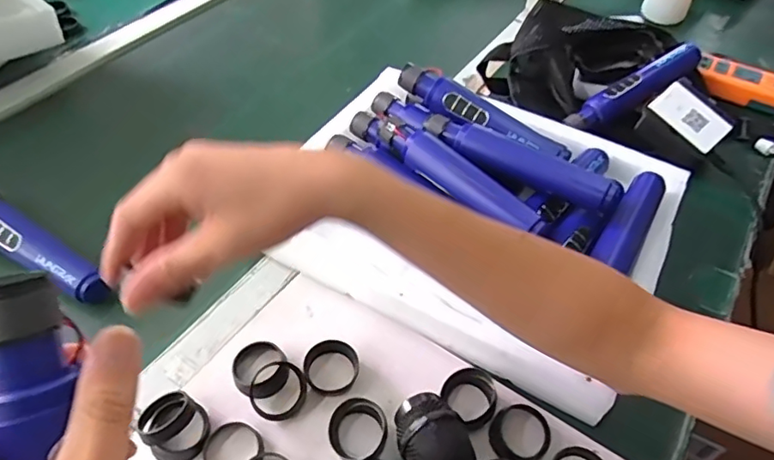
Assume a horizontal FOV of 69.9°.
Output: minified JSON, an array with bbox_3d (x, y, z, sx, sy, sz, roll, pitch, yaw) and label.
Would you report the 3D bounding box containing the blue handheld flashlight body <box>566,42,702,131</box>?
[{"bbox_3d":[0.290,-0.167,0.652,0.183,0.031,0.034,-31,61,-9],"label":"blue handheld flashlight body"}]

